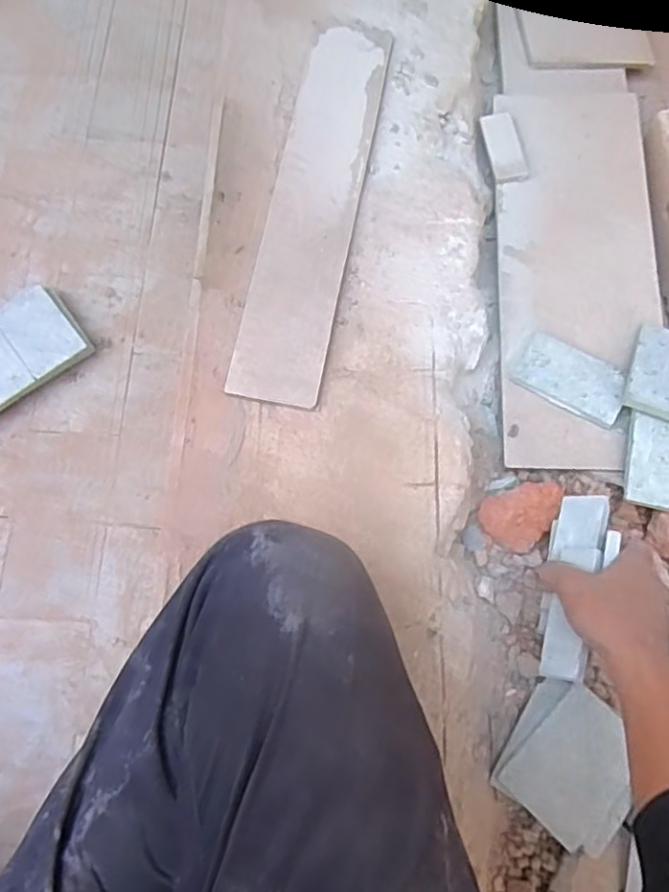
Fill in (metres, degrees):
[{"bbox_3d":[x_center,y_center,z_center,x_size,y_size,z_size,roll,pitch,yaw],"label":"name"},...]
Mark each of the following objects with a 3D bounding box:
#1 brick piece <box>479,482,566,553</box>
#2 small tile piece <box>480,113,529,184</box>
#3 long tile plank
[{"bbox_3d":[0.169,0.056,0.574,0.057,0.021,0.072,33,75,9],"label":"brick piece"},{"bbox_3d":[0.179,-0.316,0.669,0.034,0.010,0.080,-12,73,-4],"label":"small tile piece"},{"bbox_3d":[-0.016,-0.239,0.610,0.079,0.011,0.421,11,73,3],"label":"long tile plank"}]

